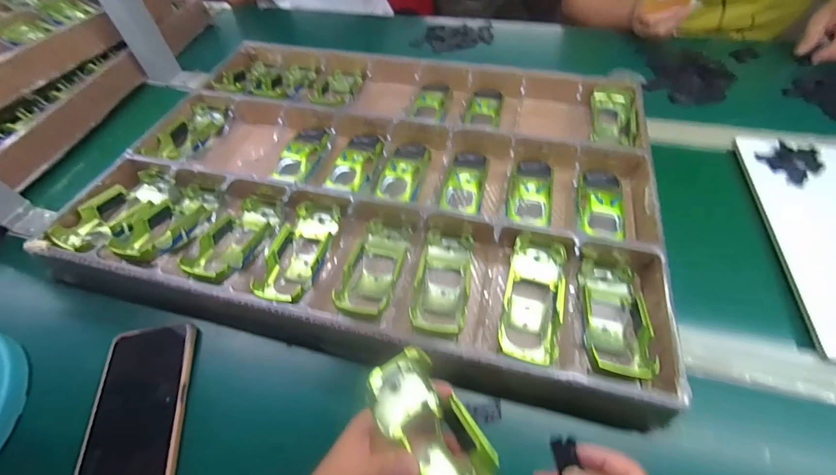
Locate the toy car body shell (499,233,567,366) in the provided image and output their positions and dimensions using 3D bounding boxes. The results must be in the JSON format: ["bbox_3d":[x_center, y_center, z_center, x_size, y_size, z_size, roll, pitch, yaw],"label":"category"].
[{"bbox_3d":[0.115,0.060,0.371,0.057,0.033,0.131,12,55,11],"label":"toy car body shell"}]

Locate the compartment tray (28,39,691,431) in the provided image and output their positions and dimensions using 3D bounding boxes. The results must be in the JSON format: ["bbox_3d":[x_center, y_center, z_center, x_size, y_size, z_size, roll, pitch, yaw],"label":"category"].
[{"bbox_3d":[-0.047,-0.089,0.481,0.644,0.051,0.463,11,55,11],"label":"compartment tray"}]

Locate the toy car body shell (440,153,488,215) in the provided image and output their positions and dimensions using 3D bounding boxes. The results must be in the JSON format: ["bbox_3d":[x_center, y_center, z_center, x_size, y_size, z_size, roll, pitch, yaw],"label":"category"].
[{"bbox_3d":[0.058,-0.064,0.461,0.047,0.034,0.105,10,55,10],"label":"toy car body shell"}]

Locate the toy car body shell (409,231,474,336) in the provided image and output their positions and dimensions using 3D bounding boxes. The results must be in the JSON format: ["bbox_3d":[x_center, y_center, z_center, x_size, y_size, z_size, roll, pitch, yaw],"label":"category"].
[{"bbox_3d":[0.026,0.041,0.380,0.056,0.038,0.129,7,55,8],"label":"toy car body shell"}]

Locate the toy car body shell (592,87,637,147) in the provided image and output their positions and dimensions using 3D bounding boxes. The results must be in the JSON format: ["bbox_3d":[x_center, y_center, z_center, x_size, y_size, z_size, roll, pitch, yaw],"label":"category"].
[{"bbox_3d":[0.278,-0.173,0.532,0.057,0.029,0.107,12,56,12],"label":"toy car body shell"}]

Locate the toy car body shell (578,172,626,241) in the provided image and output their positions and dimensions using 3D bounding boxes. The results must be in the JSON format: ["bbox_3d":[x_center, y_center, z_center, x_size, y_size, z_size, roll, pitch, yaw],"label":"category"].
[{"bbox_3d":[0.215,-0.039,0.439,0.050,0.032,0.115,10,55,10],"label":"toy car body shell"}]

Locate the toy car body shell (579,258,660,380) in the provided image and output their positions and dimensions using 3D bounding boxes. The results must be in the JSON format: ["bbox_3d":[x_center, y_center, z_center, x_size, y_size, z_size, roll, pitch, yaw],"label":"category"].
[{"bbox_3d":[0.187,0.073,0.361,0.054,0.043,0.131,10,55,10],"label":"toy car body shell"}]

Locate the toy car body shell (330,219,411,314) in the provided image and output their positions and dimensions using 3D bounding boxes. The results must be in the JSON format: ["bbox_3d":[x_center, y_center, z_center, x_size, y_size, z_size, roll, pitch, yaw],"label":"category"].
[{"bbox_3d":[-0.043,0.028,0.392,0.059,0.037,0.130,8,55,8],"label":"toy car body shell"}]

